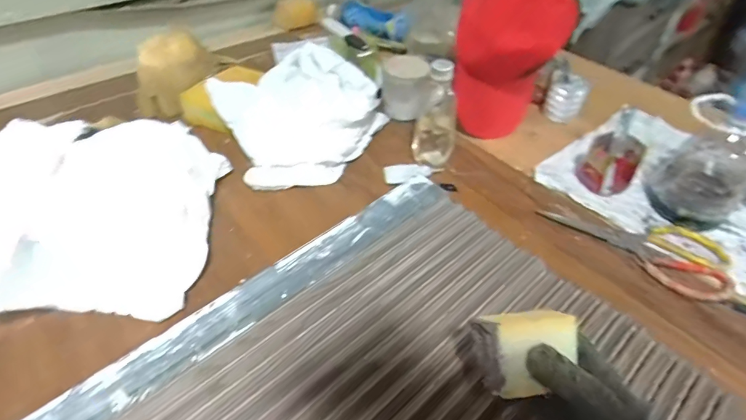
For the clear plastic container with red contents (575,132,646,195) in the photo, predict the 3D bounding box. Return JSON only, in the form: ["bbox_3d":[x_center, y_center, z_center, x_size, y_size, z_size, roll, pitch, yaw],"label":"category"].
[{"bbox_3d":[0.361,-0.075,0.647,0.075,0.071,0.096,29,50,24],"label":"clear plastic container with red contents"}]

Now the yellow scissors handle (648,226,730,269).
[{"bbox_3d":[0.428,0.049,0.577,0.096,0.009,0.058,26,49,22],"label":"yellow scissors handle"}]

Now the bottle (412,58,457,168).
[{"bbox_3d":[0.098,-0.144,0.646,0.065,0.164,0.065,10,45,7],"label":"bottle"}]

